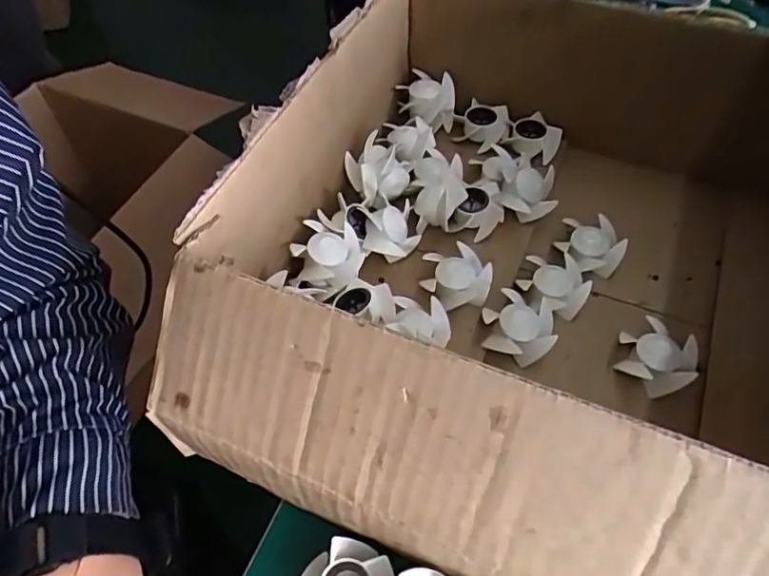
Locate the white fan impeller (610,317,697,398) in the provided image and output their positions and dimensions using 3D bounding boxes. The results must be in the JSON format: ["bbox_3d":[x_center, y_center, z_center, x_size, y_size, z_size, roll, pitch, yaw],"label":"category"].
[{"bbox_3d":[0.157,0.042,0.324,0.039,0.021,0.040,0,55,0],"label":"white fan impeller"}]

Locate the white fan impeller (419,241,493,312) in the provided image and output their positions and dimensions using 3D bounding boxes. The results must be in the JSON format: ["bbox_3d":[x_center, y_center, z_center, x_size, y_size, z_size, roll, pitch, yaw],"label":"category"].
[{"bbox_3d":[0.045,-0.006,0.352,0.042,0.018,0.040,0,55,0],"label":"white fan impeller"}]

